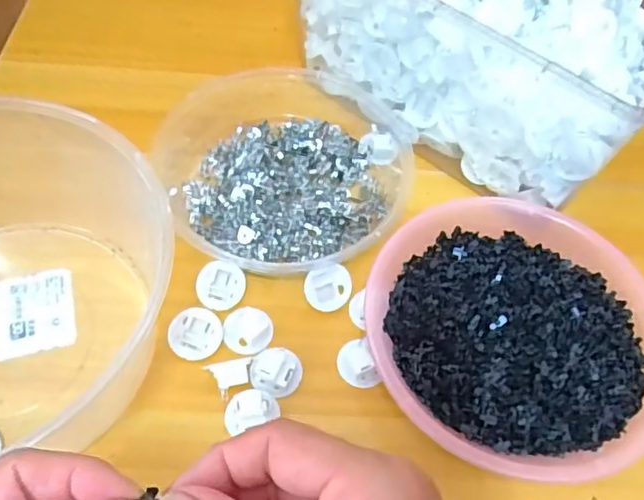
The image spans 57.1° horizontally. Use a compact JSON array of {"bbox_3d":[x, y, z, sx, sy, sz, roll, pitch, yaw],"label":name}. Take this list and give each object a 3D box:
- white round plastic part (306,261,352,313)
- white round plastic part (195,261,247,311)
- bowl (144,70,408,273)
[{"bbox_3d":[0.005,0.025,0.396,0.032,0.010,0.032,0,92,-16],"label":"white round plastic part"},{"bbox_3d":[-0.067,0.023,0.398,0.035,0.020,0.027,-28,64,-20],"label":"white round plastic part"},{"bbox_3d":[-0.028,-0.068,0.457,0.191,0.055,0.201,2,58,-3],"label":"bowl"}]

